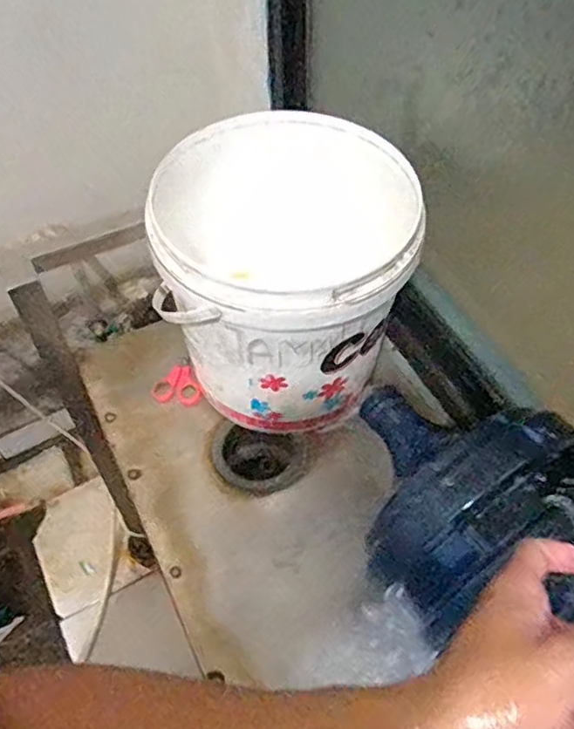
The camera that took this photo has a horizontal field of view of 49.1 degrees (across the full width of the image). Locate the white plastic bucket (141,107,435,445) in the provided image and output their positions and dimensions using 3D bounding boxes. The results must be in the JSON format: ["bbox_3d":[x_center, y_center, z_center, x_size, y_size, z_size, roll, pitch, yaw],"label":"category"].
[{"bbox_3d":[0.004,-0.104,0.823,0.292,0.303,0.286,-1,58,2],"label":"white plastic bucket"}]

